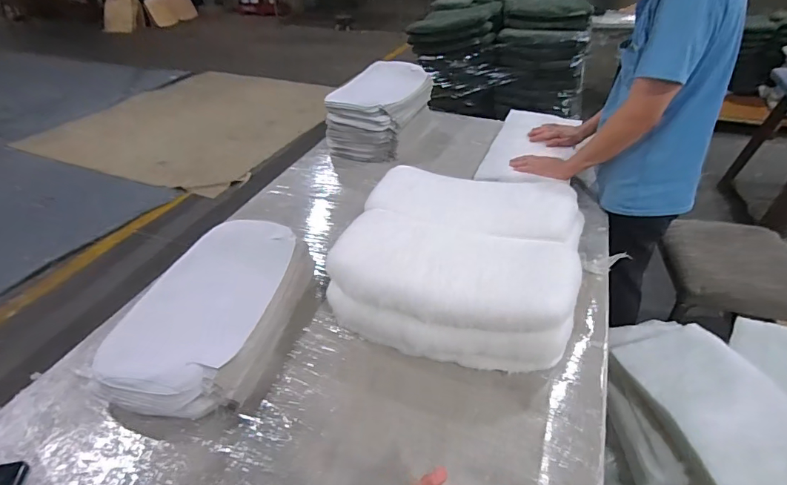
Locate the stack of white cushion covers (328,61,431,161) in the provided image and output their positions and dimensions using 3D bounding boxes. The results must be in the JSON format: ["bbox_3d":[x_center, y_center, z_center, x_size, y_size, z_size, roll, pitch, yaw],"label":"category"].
[{"bbox_3d":[-0.041,-0.493,1.626,0.274,0.203,0.455,12,39,17],"label":"stack of white cushion covers"}]

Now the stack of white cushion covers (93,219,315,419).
[{"bbox_3d":[-0.357,0.130,0.901,0.302,0.115,0.458,10,39,16],"label":"stack of white cushion covers"}]

